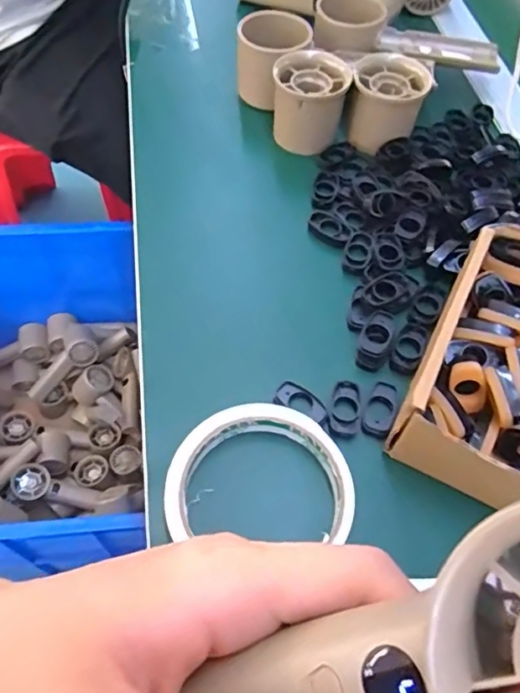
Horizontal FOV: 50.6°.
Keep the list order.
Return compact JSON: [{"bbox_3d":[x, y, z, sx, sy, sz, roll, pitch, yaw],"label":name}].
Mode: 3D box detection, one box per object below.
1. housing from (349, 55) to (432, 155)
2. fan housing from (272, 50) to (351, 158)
[{"bbox_3d":[0.097,-0.186,0.426,0.054,0.055,0.052,15,58,6],"label":"housing"},{"bbox_3d":[0.037,-0.189,0.429,0.057,0.058,0.053,11,58,3],"label":"fan housing"}]

